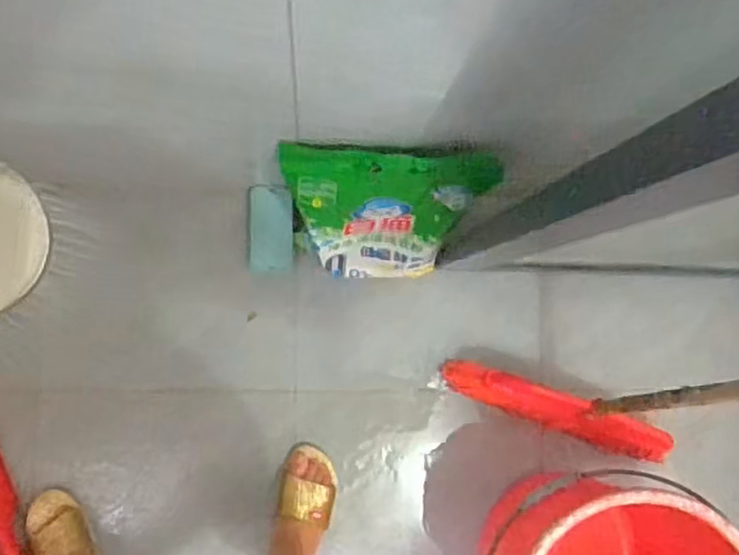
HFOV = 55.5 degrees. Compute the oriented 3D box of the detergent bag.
[{"bbox_3d":[0.013,-0.076,0.981,0.268,0.301,0.127,4,85,-5],"label":"detergent bag"}]

